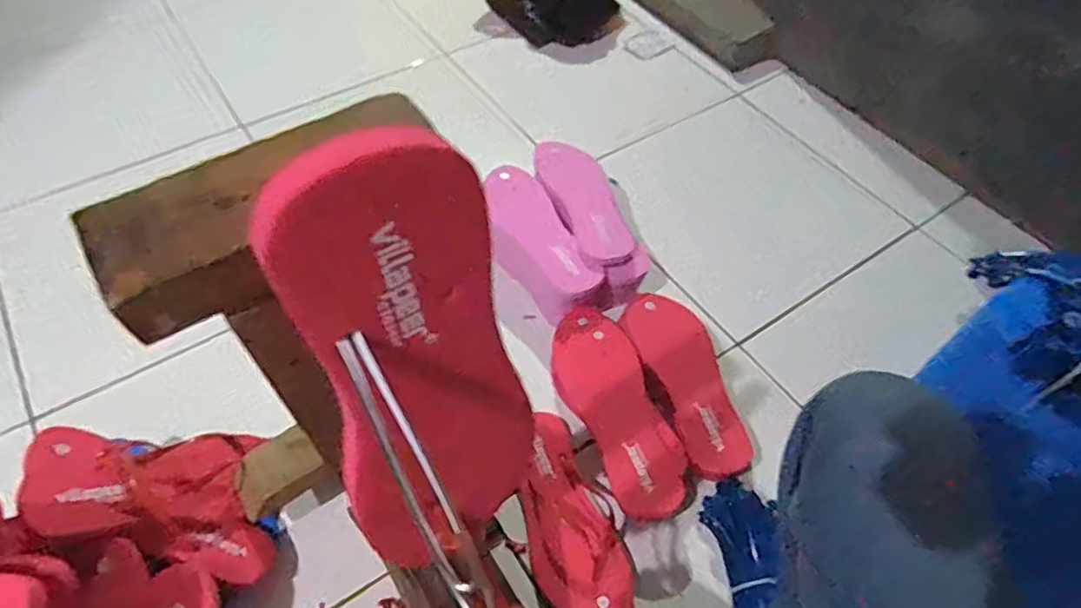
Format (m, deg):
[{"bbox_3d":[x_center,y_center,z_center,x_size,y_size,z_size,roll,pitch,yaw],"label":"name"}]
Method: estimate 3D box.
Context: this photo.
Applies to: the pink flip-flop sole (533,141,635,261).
[{"bbox_3d":[0.058,-0.156,0.902,0.086,0.018,0.236,-17,58,-13],"label":"pink flip-flop sole"}]

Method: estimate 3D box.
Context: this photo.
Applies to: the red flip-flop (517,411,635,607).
[{"bbox_3d":[0.027,0.232,0.716,0.100,0.035,0.248,-16,57,-12],"label":"red flip-flop"}]

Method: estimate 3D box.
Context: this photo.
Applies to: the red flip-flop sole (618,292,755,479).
[{"bbox_3d":[0.183,0.089,0.782,0.096,0.019,0.240,-17,58,-13],"label":"red flip-flop sole"}]

